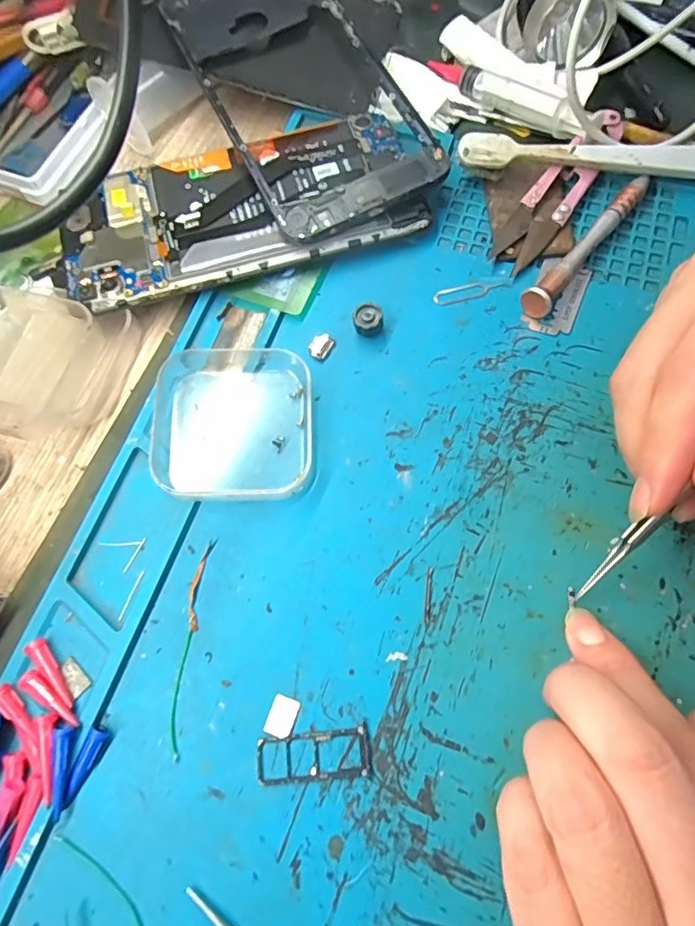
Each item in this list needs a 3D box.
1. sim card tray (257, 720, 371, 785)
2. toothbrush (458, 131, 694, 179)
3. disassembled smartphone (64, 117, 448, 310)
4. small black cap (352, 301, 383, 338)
[{"bbox_3d":[-0.012,0.100,0.175,0.039,0.004,0.016,-5,71,1],"label":"sim card tray"},{"bbox_3d":[0.145,-0.141,0.243,0.181,0.017,0.014,5,71,4],"label":"toothbrush"},{"bbox_3d":[-0.045,-0.125,0.247,0.173,0.018,0.077,-16,71,-3],"label":"disassembled smartphone"},{"bbox_3d":[0.009,-0.063,0.229,0.013,0.011,0.013,-1,71,2],"label":"small black cap"}]

